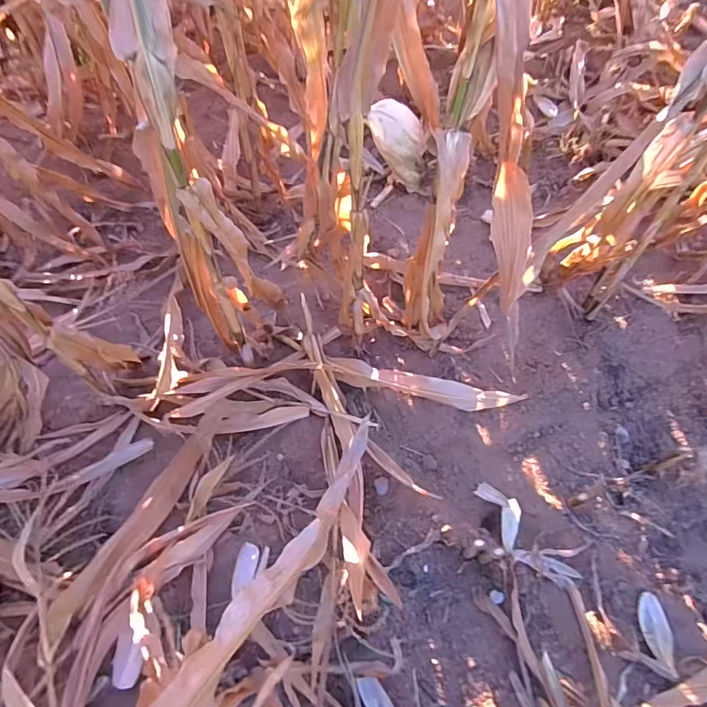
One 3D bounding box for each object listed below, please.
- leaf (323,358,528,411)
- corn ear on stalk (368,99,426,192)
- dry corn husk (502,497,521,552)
[{"bbox_3d":[0.198,0.092,1.307,0.573,0.058,0.088,11,58,8],"label":"leaf"},{"bbox_3d":[0.102,-0.401,0.884,0.098,0.218,0.056,-21,59,18],"label":"corn ear on stalk"},{"bbox_3d":[0.387,0.425,1.141,0.039,0.024,0.123,15,61,7],"label":"dry corn husk"}]

